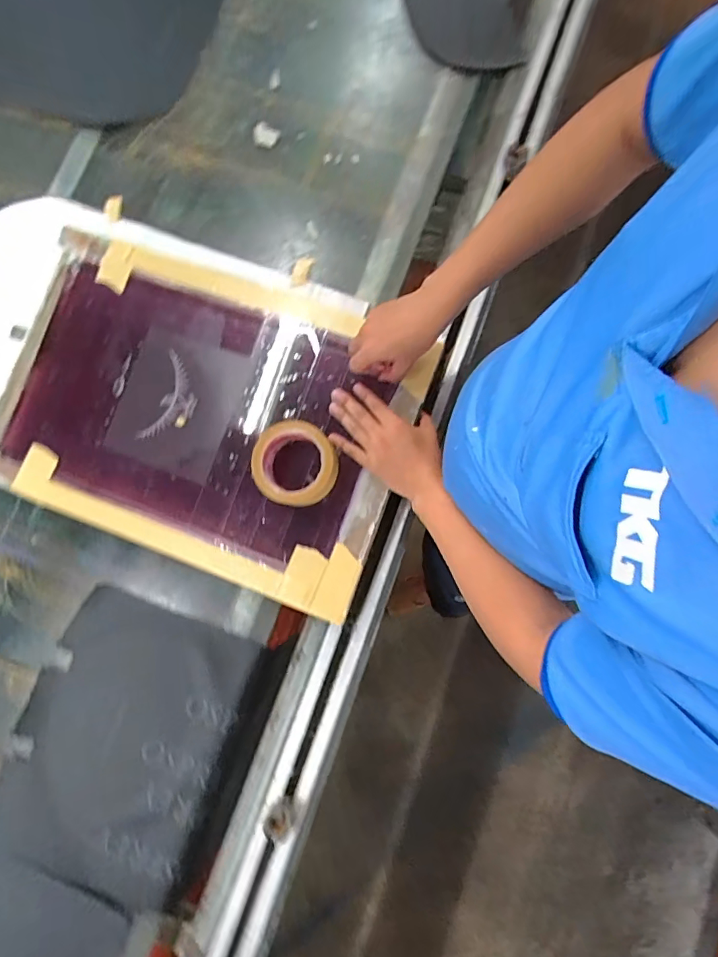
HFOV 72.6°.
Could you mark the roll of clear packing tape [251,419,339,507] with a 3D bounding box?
[{"bbox_3d":[-0.083,-0.018,0.628,0.105,0.045,0.103,0,81,2],"label":"roll of clear packing tape"}]

